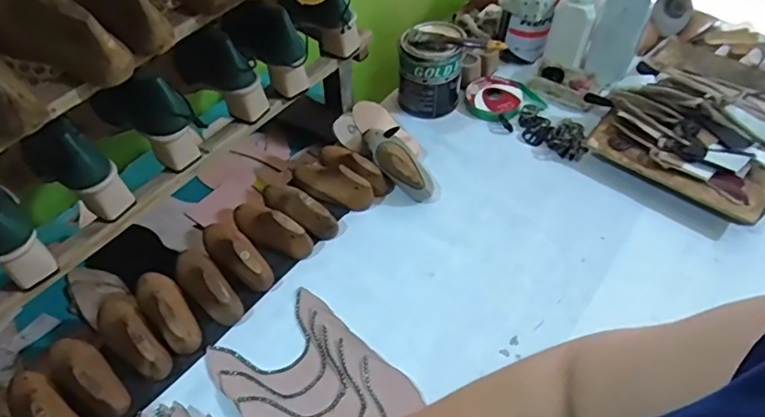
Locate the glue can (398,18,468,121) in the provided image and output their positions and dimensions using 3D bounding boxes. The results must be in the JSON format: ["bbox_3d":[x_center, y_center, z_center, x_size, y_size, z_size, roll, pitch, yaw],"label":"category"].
[{"bbox_3d":[0.082,-0.239,0.914,0.105,0.119,0.098,0,52,0],"label":"glue can"}]

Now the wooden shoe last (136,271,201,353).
[{"bbox_3d":[-0.281,0.128,0.698,0.052,0.052,0.139,-31,59,-22],"label":"wooden shoe last"}]

